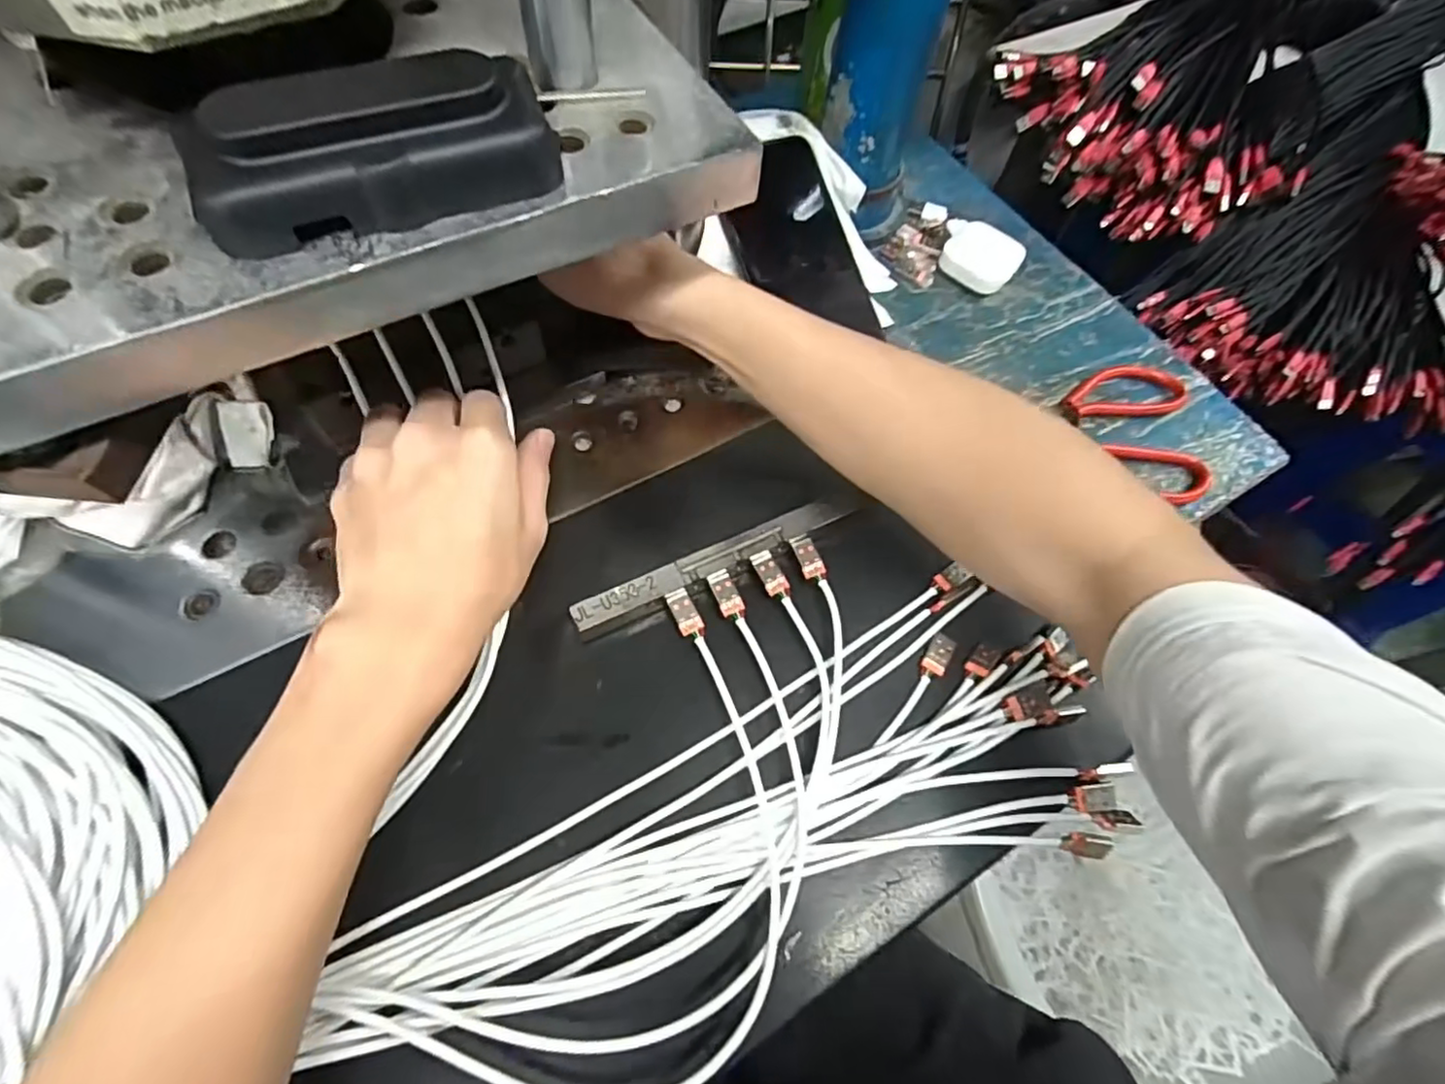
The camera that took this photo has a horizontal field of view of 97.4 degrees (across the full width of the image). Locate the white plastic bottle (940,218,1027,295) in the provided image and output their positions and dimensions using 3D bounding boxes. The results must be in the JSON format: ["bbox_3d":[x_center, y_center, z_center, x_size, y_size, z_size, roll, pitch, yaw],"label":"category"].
[{"bbox_3d":[0.182,-0.204,0.454,0.058,0.018,0.054,32,66,12],"label":"white plastic bottle"}]

